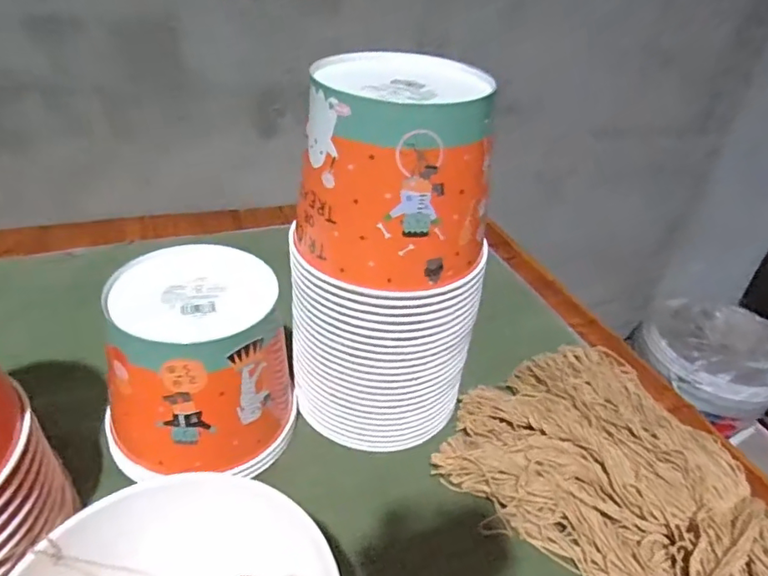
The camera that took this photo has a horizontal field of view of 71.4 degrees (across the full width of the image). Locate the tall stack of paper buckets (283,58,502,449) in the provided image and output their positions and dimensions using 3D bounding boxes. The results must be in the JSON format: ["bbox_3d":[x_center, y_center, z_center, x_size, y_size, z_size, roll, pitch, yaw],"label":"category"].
[{"bbox_3d":[0.003,-0.010,0.453,0.132,0.314,0.130,-23,44,-35],"label":"tall stack of paper buckets"}]

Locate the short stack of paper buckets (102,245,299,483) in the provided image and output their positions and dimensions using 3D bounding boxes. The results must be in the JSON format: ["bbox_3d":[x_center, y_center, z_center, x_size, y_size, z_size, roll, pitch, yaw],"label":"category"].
[{"bbox_3d":[-0.155,0.060,0.456,0.151,0.133,0.142,-1,36,-10],"label":"short stack of paper buckets"}]

